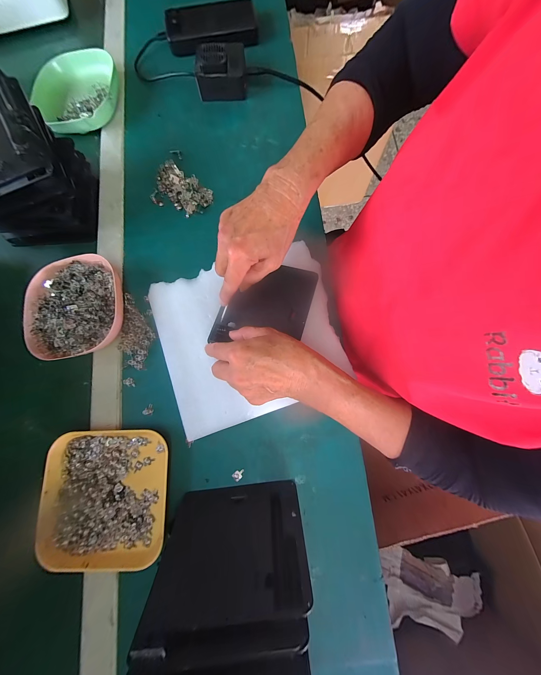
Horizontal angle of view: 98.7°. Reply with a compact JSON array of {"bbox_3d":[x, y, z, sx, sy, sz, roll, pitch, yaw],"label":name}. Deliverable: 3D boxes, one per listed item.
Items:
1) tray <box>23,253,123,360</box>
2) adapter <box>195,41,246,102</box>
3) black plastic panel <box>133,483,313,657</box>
[{"bbox_3d":[-0.267,-0.041,0.314,0.127,0.026,0.134,-8,79,-2],"label":"tray"},{"bbox_3d":[-0.081,-0.442,0.381,0.080,0.047,0.072,-5,79,-2],"label":"adapter"},{"bbox_3d":[-0.038,0.203,0.229,0.138,0.113,0.007,-8,109,0],"label":"black plastic panel"}]

